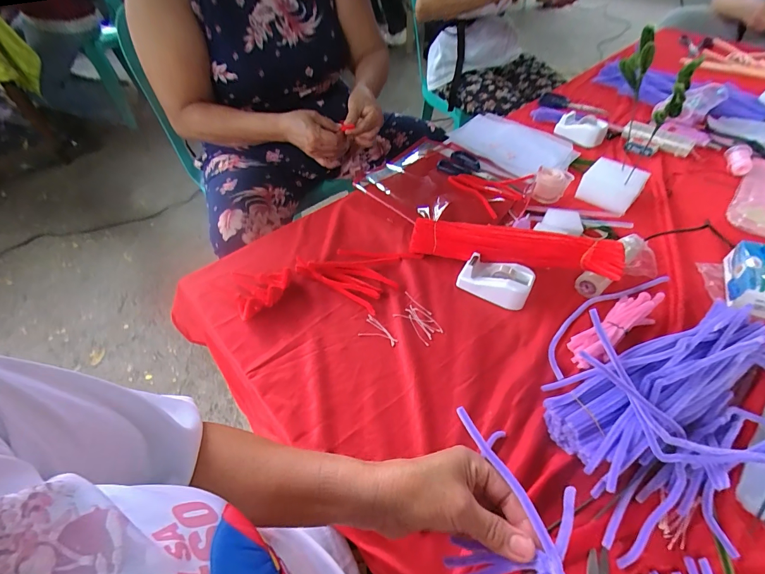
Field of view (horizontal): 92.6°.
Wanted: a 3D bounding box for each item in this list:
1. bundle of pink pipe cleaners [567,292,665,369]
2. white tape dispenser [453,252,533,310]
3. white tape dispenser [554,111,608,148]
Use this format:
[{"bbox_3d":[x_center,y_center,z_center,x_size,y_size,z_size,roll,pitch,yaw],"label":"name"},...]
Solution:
[{"bbox_3d":[0.311,0.052,0.486,0.165,0.030,0.045,-29,56,-20],"label":"bundle of pink pipe cleaners"},{"bbox_3d":[0.163,-0.007,0.533,0.098,0.040,0.056,19,54,17],"label":"white tape dispenser"},{"bbox_3d":[0.446,-0.355,0.812,0.064,0.033,0.097,-29,56,-20],"label":"white tape dispenser"}]

